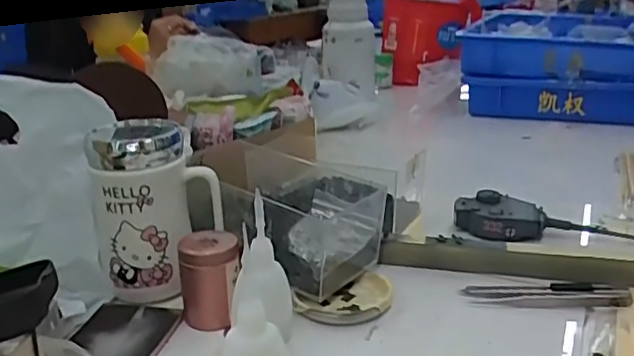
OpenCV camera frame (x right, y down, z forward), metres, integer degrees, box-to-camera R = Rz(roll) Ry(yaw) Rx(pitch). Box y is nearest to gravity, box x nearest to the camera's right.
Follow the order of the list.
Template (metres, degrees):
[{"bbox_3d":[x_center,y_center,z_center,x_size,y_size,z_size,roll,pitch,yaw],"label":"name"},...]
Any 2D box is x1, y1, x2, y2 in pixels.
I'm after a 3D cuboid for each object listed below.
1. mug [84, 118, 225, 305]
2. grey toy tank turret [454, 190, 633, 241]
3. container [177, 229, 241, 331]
[{"bbox_3d":[-0.132,0.024,0.506,0.098,0.129,0.074,-9,21,-25],"label":"mug"},{"bbox_3d":[0.232,0.040,0.604,0.184,0.032,0.050,3,19,8],"label":"grey toy tank turret"},{"bbox_3d":[-0.081,0.076,0.466,0.045,0.062,0.039,-4,20,-11],"label":"container"}]

